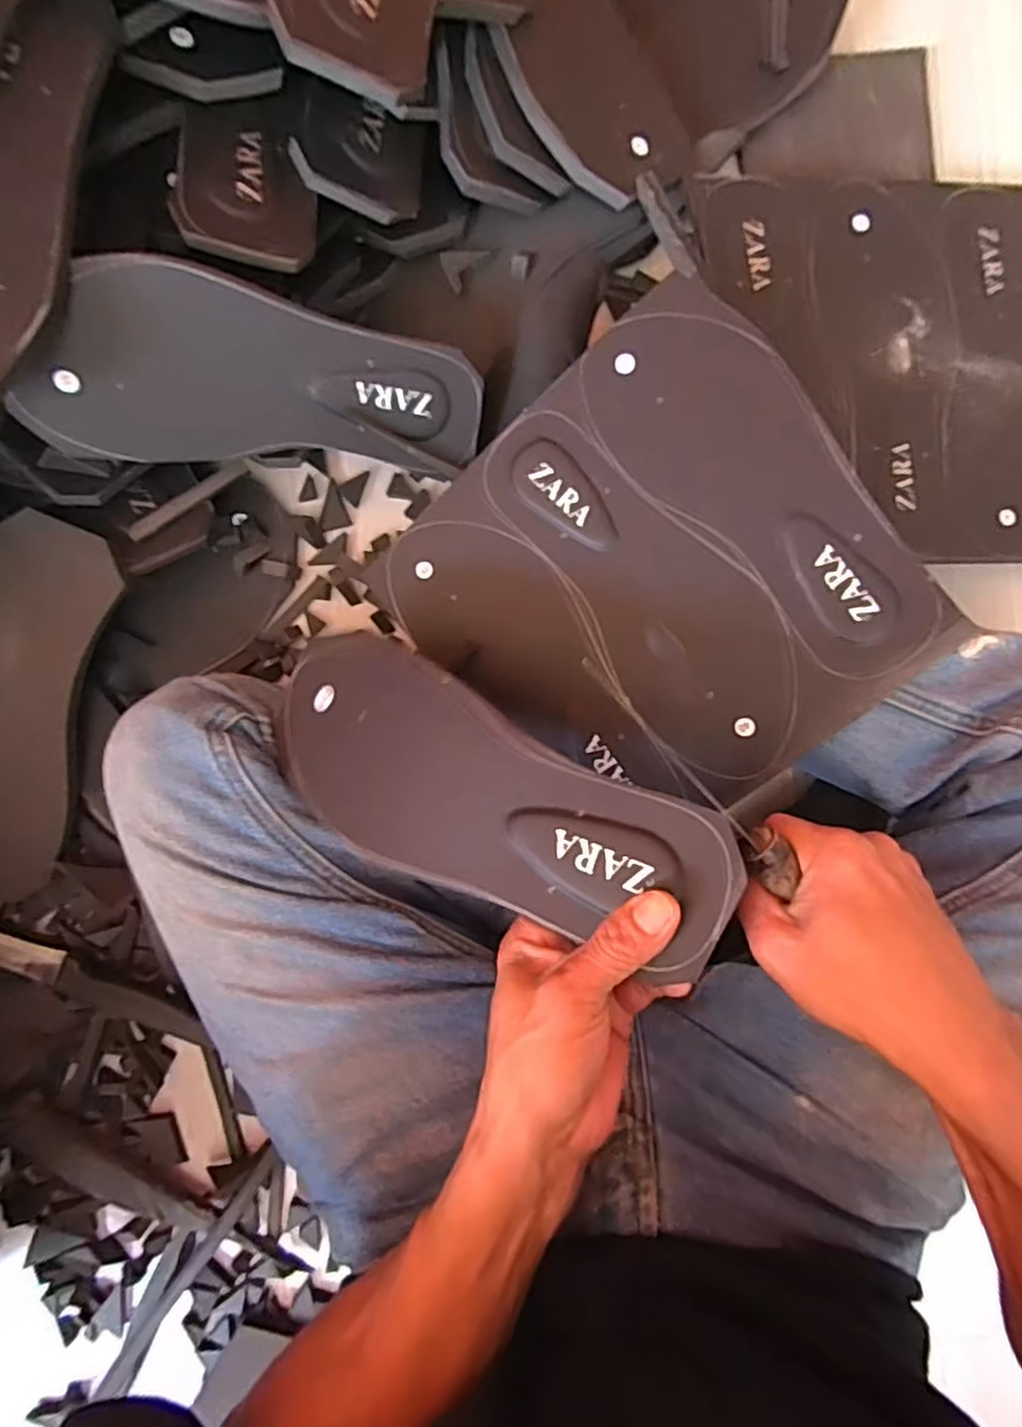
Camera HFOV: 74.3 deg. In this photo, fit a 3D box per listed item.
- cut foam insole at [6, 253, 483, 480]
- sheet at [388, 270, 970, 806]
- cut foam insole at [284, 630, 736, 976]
[{"bbox_3d":[-0.140,-0.196,0.392,0.242,0.019,0.098,-3,116,-15],"label":"cut foam insole"},{"bbox_3d":[0.086,-0.077,0.405,0.254,0.009,0.255,-40,84,14],"label":"sheet"},{"bbox_3d":[-0.017,0.038,0.327,0.250,0.010,0.093,24,89,25],"label":"cut foam insole"}]

